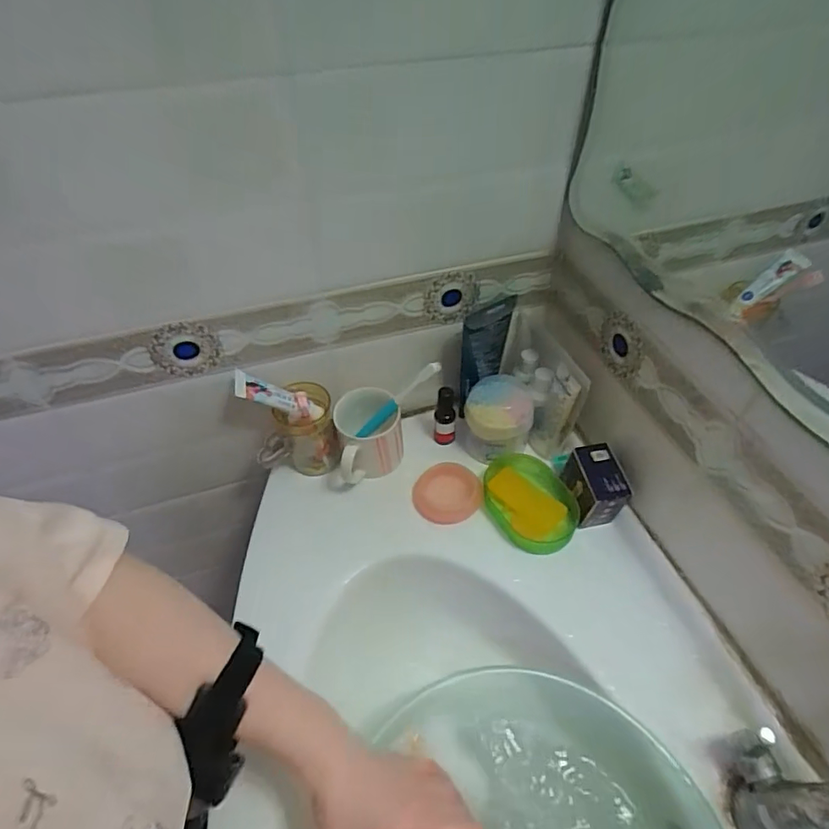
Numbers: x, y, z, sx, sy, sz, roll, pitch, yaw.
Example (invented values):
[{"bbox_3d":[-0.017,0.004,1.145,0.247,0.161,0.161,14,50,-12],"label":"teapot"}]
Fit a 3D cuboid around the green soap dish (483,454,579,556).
[{"bbox_3d":[0.135,0.099,0.612,0.086,0.035,0.121,-17,51,-14],"label":"green soap dish"}]

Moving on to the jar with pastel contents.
[{"bbox_3d":[0.099,0.005,0.651,0.086,0.083,0.080,0,49,0],"label":"jar with pastel contents"}]

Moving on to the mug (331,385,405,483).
[{"bbox_3d":[-0.055,0.030,0.641,0.077,0.088,0.084,0,49,0],"label":"mug"}]

